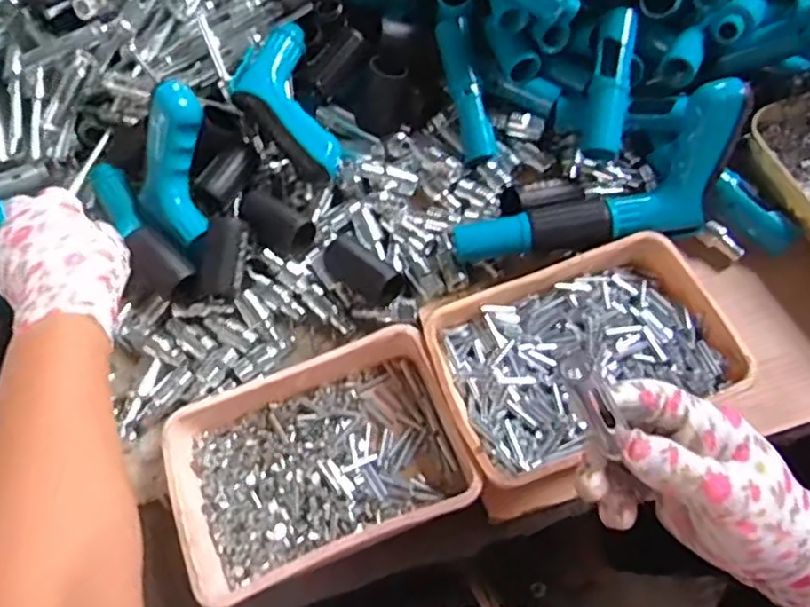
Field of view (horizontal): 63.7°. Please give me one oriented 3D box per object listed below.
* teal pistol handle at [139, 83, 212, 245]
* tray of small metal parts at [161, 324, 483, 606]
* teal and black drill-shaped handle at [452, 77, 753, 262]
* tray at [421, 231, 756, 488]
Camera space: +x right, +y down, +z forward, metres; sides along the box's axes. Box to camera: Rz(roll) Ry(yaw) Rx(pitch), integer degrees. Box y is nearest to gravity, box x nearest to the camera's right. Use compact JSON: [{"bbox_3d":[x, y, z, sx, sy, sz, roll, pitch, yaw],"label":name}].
[{"bbox_3d":[-0.191,-0.116,0.529,0.059,0.032,0.120,5,105,5],"label":"teal pistol handle"},{"bbox_3d":[-0.062,0.108,0.459,0.196,0.040,0.148,-21,62,-6],"label":"tray of small metal parts"},{"bbox_3d":[0.158,-0.075,0.512,0.236,0.073,0.080,-25,67,9],"label":"teal and black drill-shaped handle"},{"bbox_3d":[0.126,0.041,0.472,0.201,0.044,0.139,-22,62,-6],"label":"tray"}]

